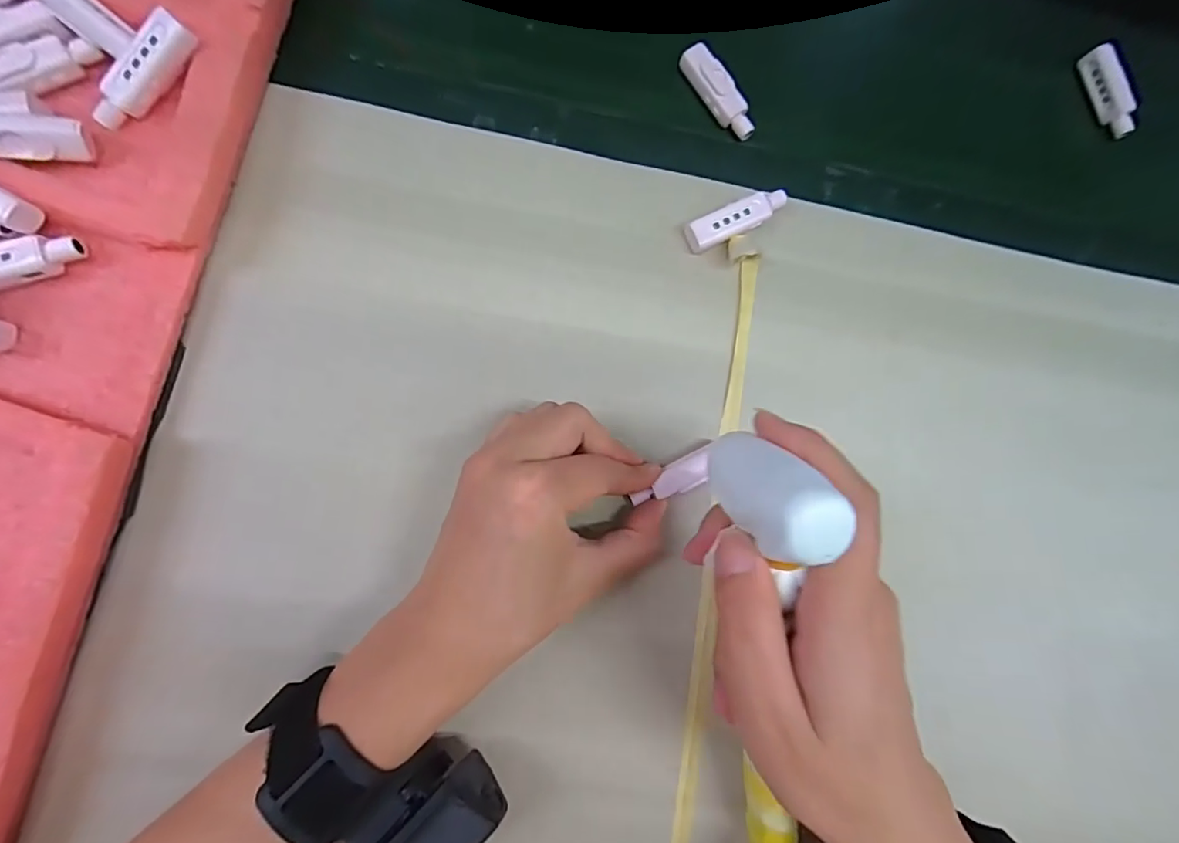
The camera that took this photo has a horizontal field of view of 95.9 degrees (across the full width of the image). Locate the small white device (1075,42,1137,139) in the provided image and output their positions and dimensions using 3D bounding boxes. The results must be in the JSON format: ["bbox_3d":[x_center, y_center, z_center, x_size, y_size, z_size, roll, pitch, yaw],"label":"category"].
[{"bbox_3d":[0.330,-0.209,0.338,0.012,0.015,0.058,-15,86,-9],"label":"small white device"}]

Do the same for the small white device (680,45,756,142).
[{"bbox_3d":[0.074,-0.186,0.300,0.016,0.008,0.058,-37,90,-10],"label":"small white device"}]

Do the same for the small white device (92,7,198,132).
[{"bbox_3d":[-0.198,-0.154,0.235,0.056,0.011,0.015,-42,91,10],"label":"small white device"}]

